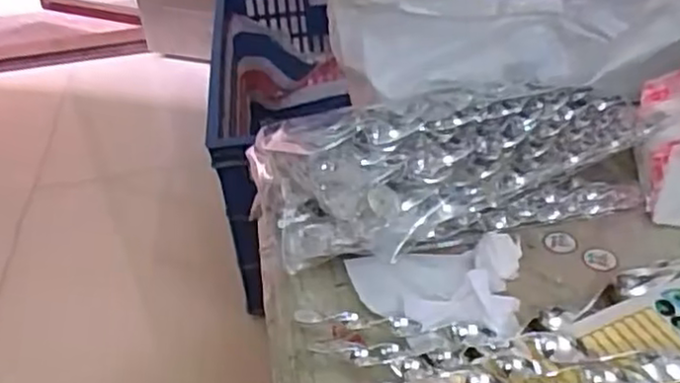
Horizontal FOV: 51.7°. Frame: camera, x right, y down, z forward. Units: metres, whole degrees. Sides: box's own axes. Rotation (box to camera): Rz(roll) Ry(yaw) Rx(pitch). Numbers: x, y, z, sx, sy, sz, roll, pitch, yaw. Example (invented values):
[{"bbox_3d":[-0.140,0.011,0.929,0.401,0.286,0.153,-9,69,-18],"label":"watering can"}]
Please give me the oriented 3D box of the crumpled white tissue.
[{"bbox_3d":[0.078,0.068,0.517,0.129,0.025,0.107,-8,37,-3],"label":"crumpled white tissue"}]

